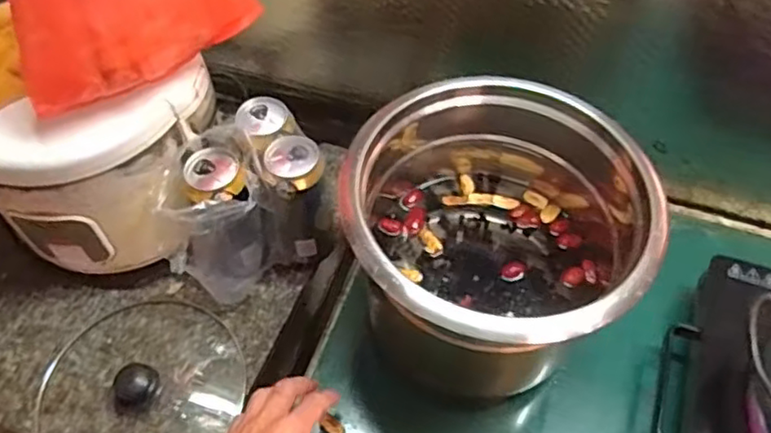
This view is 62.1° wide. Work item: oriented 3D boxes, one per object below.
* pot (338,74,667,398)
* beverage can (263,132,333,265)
[{"bbox_3d":[0.095,0.015,0.613,0.255,0.203,0.267,1,55,-1],"label":"pot"},{"bbox_3d":[-0.099,-0.011,0.699,0.069,0.160,0.065,-14,57,-10],"label":"beverage can"}]

